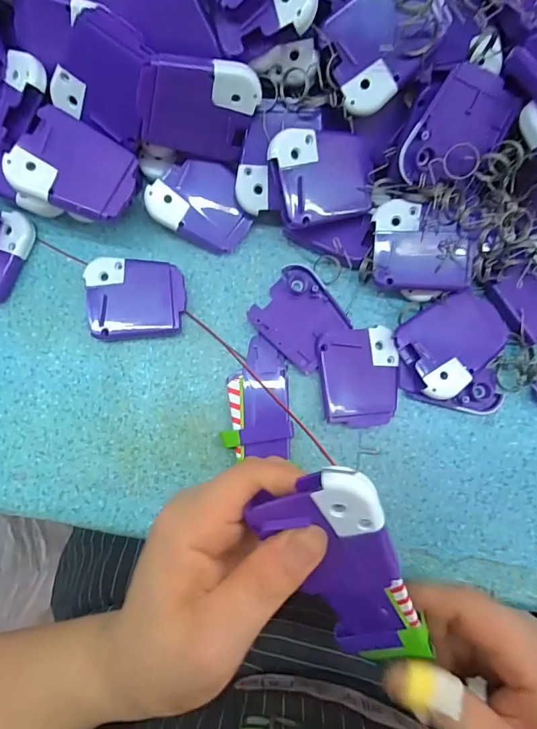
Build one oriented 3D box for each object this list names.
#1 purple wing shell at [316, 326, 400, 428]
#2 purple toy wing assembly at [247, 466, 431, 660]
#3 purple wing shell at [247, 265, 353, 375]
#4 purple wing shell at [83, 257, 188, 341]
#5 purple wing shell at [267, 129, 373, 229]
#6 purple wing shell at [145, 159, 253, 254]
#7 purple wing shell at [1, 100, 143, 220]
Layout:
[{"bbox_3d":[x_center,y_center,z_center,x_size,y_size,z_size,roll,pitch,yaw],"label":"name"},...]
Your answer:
[{"bbox_3d":[0.058,0.008,0.268,0.050,0.012,0.060,-8,86,-1],"label":"purple wing shell"},{"bbox_3d":[0.034,0.092,0.186,0.049,0.010,0.120,-15,119,18],"label":"purple toy wing assembly"},{"bbox_3d":[0.021,-0.030,0.272,0.055,0.010,0.051,43,87,3],"label":"purple wing shell"},{"bbox_3d":[-0.084,-0.042,0.274,0.061,0.013,0.050,-3,86,0],"label":"purple wing shell"},{"bbox_3d":[0.032,-0.112,0.253,0.060,0.010,0.051,-21,113,-16],"label":"purple wing shell"},{"bbox_3d":[-0.042,-0.102,0.271,0.063,0.013,0.047,23,97,-15],"label":"purple wing shell"},{"bbox_3d":[-0.110,-0.111,0.245,0.061,0.012,0.051,26,79,-16],"label":"purple wing shell"}]

